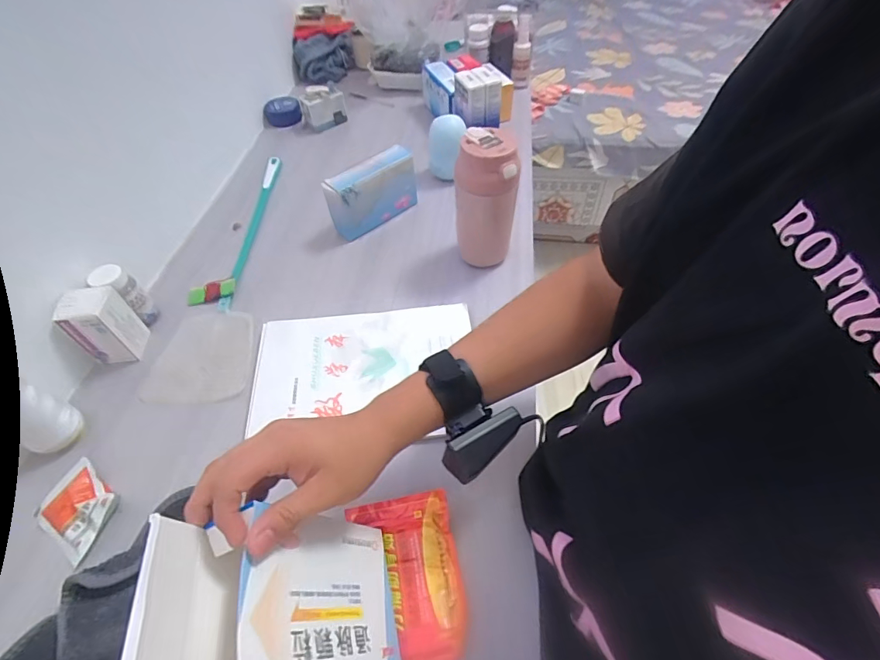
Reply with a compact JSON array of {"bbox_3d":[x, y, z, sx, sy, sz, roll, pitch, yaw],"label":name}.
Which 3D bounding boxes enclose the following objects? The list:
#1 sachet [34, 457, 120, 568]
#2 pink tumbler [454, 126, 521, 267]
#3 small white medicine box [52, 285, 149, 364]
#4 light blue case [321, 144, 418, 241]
[{"bbox_3d":[-0.356,0.173,0.429,0.077,0.024,0.064,26,57,21],"label":"sachet"},{"bbox_3d":[0.060,-0.164,0.569,0.075,0.159,0.074,5,52,6],"label":"pink tumbler"},{"bbox_3d":[-0.402,-0.007,0.524,0.050,0.087,0.050,-6,51,-3],"label":"small white medicine box"},{"bbox_3d":[-0.100,-0.209,0.663,0.035,0.095,0.154,36,61,27],"label":"light blue case"}]

